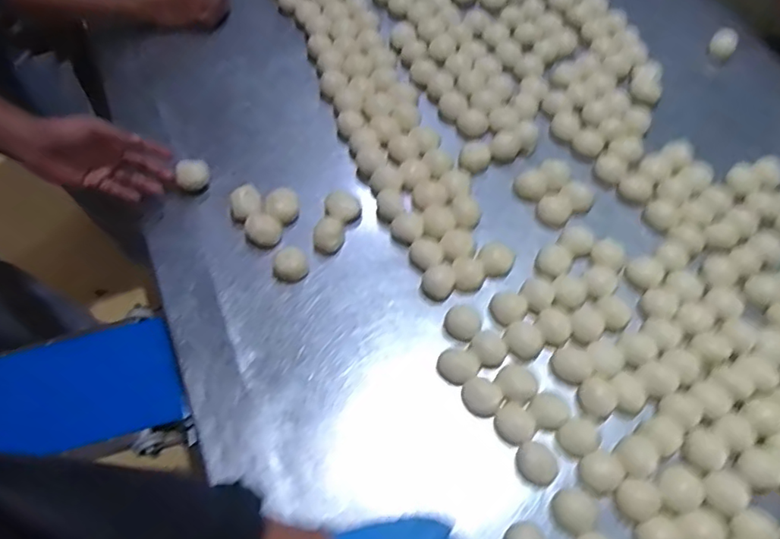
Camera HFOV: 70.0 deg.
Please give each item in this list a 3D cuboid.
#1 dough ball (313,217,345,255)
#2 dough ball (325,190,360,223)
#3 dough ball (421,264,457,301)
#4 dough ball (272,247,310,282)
[{"bbox_3d":[-0.080,-0.046,0.740,0.036,0.027,0.046,7,61,5],"label":"dough ball"},{"bbox_3d":[-0.064,-0.084,0.759,0.040,0.027,0.042,0,61,1],"label":"dough ball"},{"bbox_3d":[0.063,0.015,0.715,0.044,0.037,0.042,0,61,1],"label":"dough ball"},{"bbox_3d":[-0.127,-0.007,0.717,0.042,0.024,0.039,0,61,1],"label":"dough ball"}]

